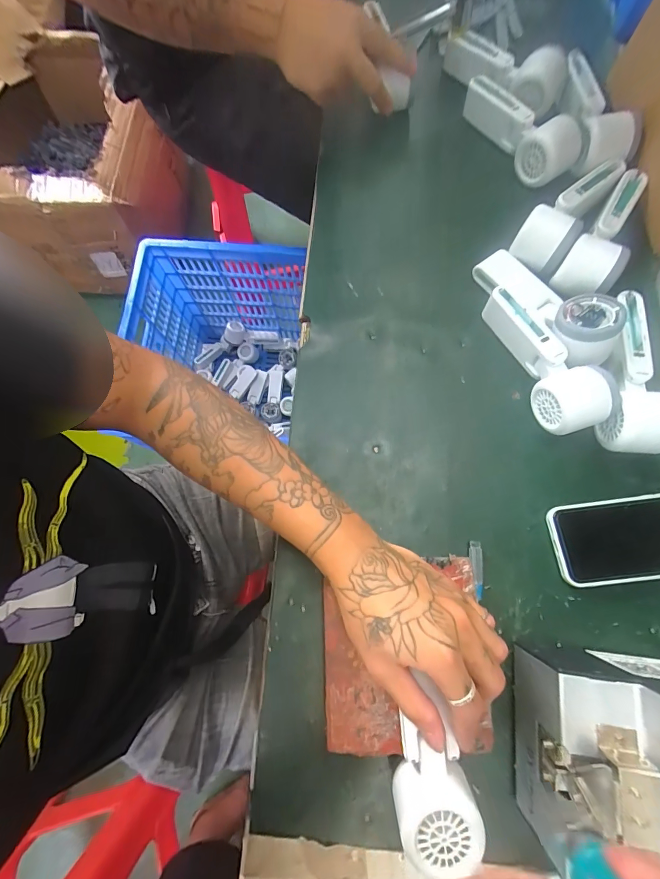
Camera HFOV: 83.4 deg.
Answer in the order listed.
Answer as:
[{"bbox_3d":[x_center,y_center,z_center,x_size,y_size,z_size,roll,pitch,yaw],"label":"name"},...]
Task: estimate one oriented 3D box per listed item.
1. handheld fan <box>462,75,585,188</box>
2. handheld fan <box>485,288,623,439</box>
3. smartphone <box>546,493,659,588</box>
[{"bbox_3d":[0.230,-0.389,0.458,0.045,0.054,0.167,-27,76,-6],"label":"handheld fan"},{"bbox_3d":[0.224,-0.087,0.385,0.066,0.051,0.167,-15,75,-3],"label":"handheld fan"},{"bbox_3d":[0.286,0.092,0.346,0.145,0.008,0.074,-9,72,5],"label":"smartphone"}]

